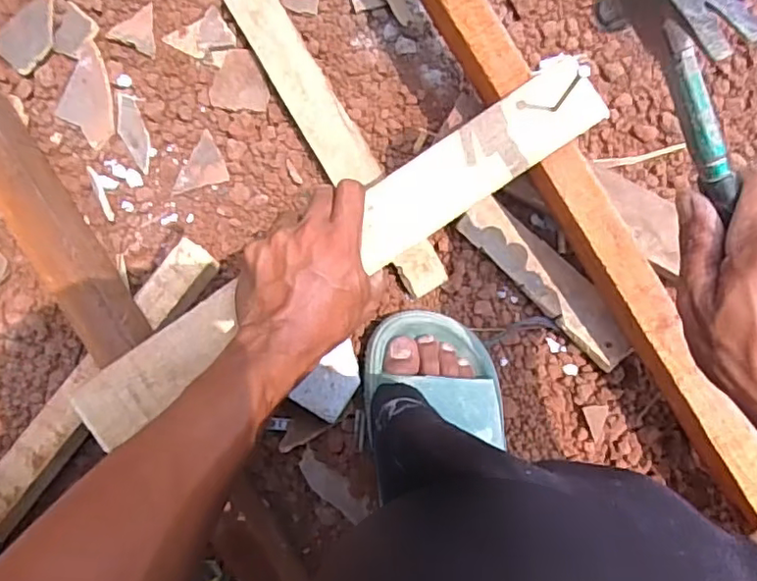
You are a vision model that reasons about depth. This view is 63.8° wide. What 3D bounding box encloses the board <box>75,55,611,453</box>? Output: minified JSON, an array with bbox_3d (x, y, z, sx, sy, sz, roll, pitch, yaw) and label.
[{"bbox_3d":[-0.029,-0.031,0.458,0.450,0.011,0.054,-33,90,0],"label":"board"}]

